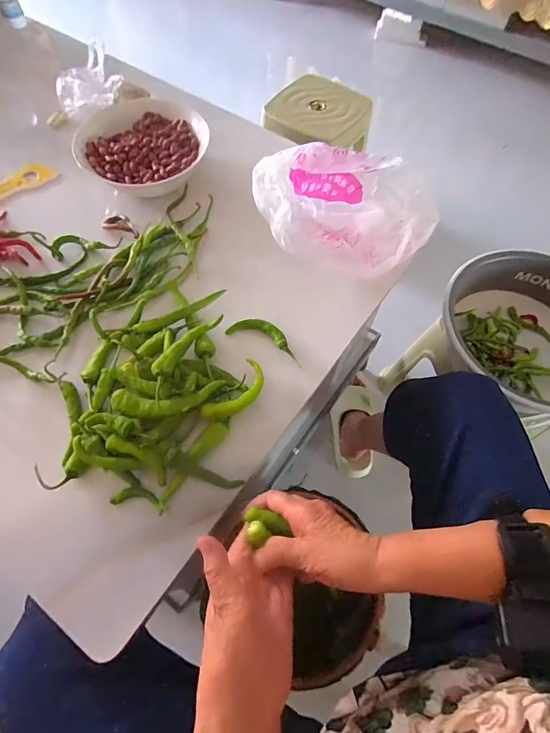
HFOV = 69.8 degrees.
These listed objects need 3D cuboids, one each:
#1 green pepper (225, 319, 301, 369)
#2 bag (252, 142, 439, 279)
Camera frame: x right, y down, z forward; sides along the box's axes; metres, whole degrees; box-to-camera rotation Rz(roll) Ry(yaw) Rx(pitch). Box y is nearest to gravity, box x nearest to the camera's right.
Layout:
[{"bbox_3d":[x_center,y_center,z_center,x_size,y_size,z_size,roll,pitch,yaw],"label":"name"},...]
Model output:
[{"bbox_3d":[-0.009,-0.036,0.492,0.102,0.009,0.035,25,66,11],"label":"green pepper"},{"bbox_3d":[0.088,-0.207,0.528,0.230,0.105,0.142,13,64,5],"label":"bag"}]

